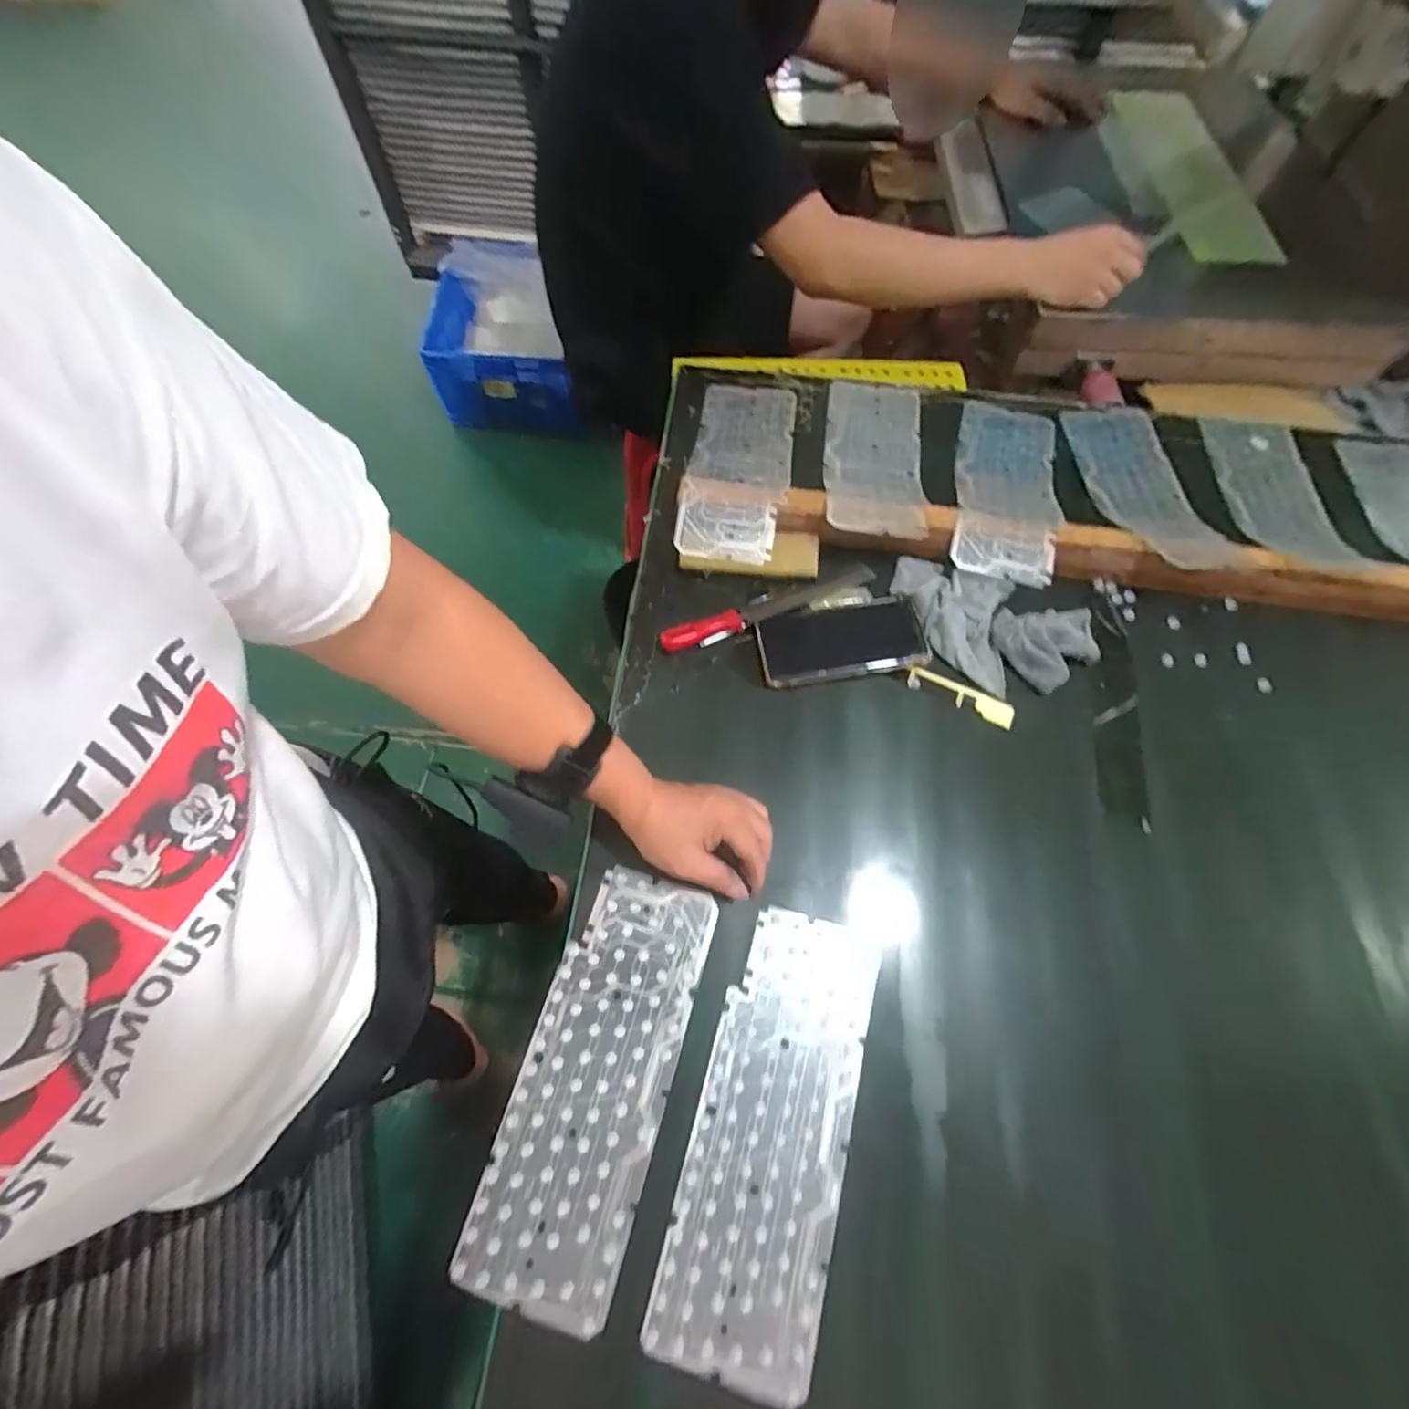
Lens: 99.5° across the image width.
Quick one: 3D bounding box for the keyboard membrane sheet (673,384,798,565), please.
[{"bbox_3d":[0.040,-0.278,0.680,0.113,0.031,0.283,7,59,5],"label":"keyboard membrane sheet"}]

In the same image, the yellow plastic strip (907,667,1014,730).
[{"bbox_3d":[0.245,-0.007,0.572,0.102,0.005,0.023,24,94,10],"label":"yellow plastic strip"}]

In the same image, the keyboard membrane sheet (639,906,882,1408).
[{"bbox_3d":[0.052,0.305,0.439,0.109,0.008,0.286,17,67,5],"label":"keyboard membrane sheet"}]

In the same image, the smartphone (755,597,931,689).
[{"bbox_3d":[0.137,-0.065,0.596,0.163,0.009,0.080,-9,66,-3],"label":"smartphone"}]

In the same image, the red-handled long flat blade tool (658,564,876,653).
[{"bbox_3d":[0.064,-0.099,0.593,0.225,0.012,0.022,-20,67,-8],"label":"red-handled long flat blade tool"}]

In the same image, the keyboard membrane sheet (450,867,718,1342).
[{"bbox_3d":[-0.079,0.273,0.447,0.105,0.010,0.279,16,67,8],"label":"keyboard membrane sheet"}]

